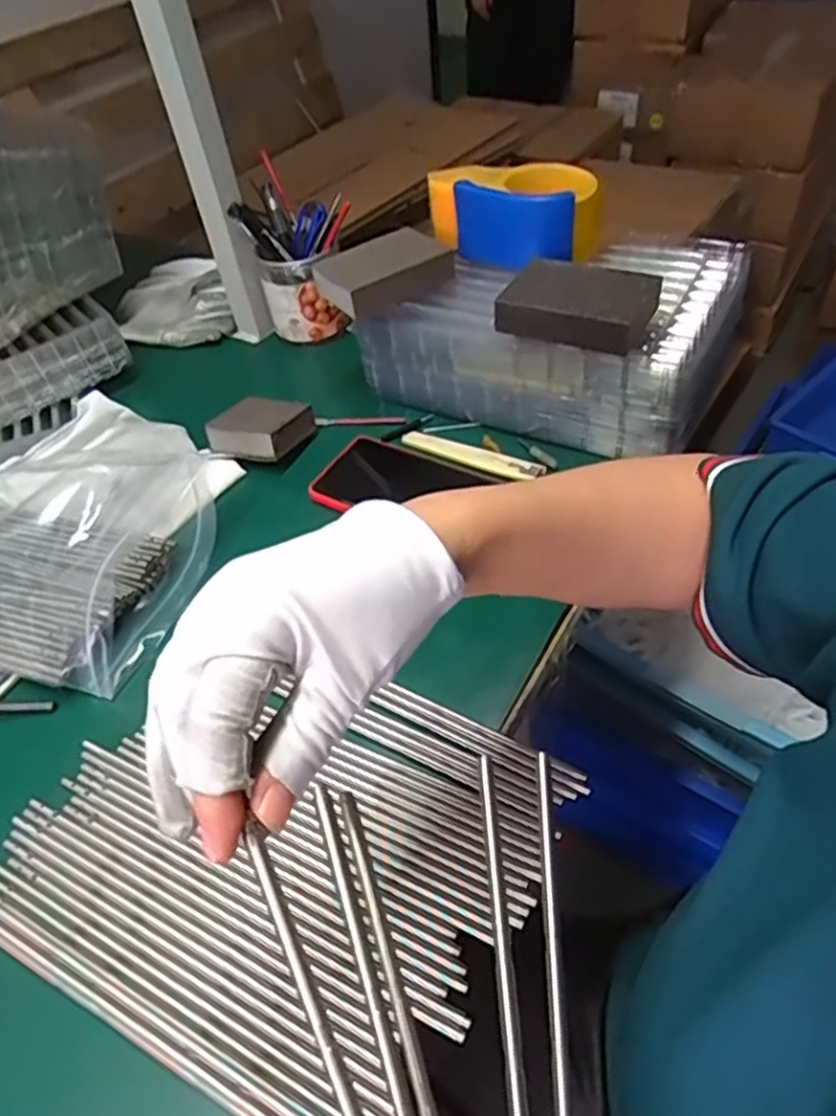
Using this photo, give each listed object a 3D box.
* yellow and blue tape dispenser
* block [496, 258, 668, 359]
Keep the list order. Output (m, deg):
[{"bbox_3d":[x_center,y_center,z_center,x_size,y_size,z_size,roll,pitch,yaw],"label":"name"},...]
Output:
[{"bbox_3d":[0.081,-0.290,0.601,0.134,0.066,0.062,21,53,23],"label":"yellow and blue tape dispenser"},{"bbox_3d":[0.117,-0.184,0.518,0.104,0.032,0.065,20,53,23],"label":"block"}]

